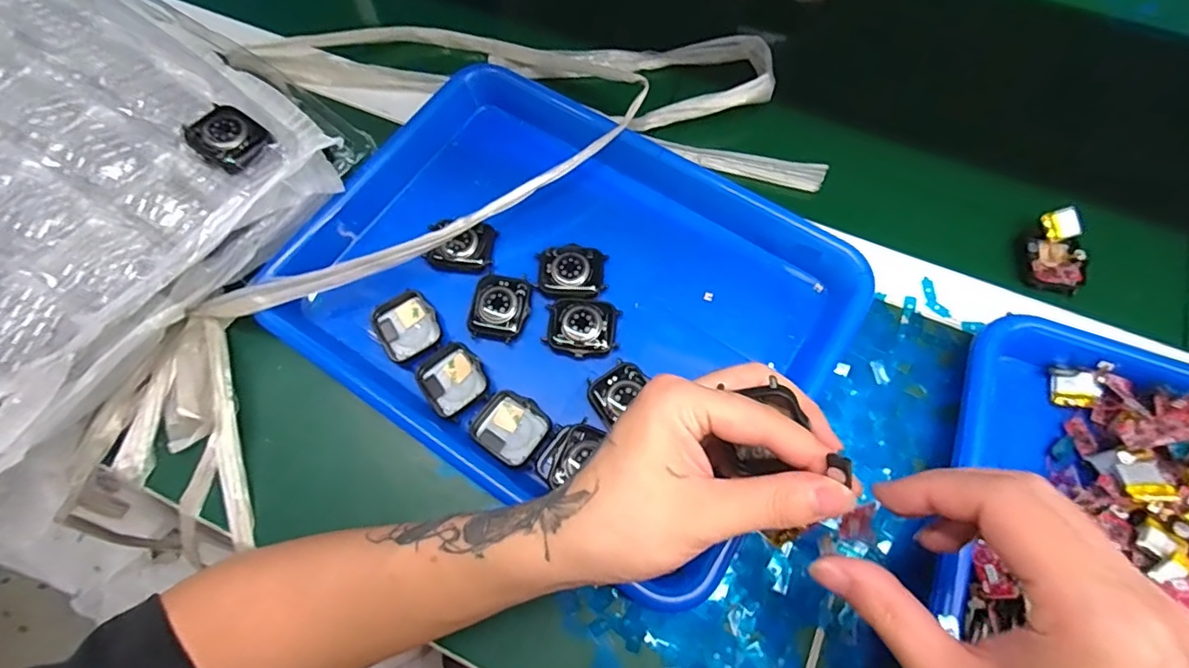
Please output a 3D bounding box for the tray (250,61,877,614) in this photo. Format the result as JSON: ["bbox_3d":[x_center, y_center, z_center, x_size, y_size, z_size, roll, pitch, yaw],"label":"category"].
[{"bbox_3d":[-0.018,-0.032,0.356,0.326,0.029,0.261,32,74,13],"label":"tray"}]

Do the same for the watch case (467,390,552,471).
[{"bbox_3d":[-0.050,0.057,0.329,0.043,0.013,0.039,32,73,13],"label":"watch case"}]

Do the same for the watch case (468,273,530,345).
[{"bbox_3d":[-0.062,-0.019,0.354,0.037,0.006,0.043,10,70,5],"label":"watch case"}]

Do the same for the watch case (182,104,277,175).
[{"bbox_3d":[-0.230,-0.124,0.337,0.049,0.010,0.036,35,74,13],"label":"watch case"}]

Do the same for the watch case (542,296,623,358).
[{"bbox_3d":[-0.008,-0.006,0.350,0.045,0.009,0.039,7,69,4],"label":"watch case"}]

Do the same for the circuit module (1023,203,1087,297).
[{"bbox_3d":[0.316,-0.057,0.369,0.037,0.015,0.057,10,70,5],"label":"circuit module"}]

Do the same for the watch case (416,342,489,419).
[{"bbox_3d":[-0.089,0.028,0.339,0.038,0.008,0.044,-35,72,-11],"label":"watch case"}]

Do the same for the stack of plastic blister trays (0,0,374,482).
[{"bbox_3d":[-0.387,-0.092,0.348,0.334,0.083,0.340,32,73,13],"label":"stack of plastic blister trays"}]

